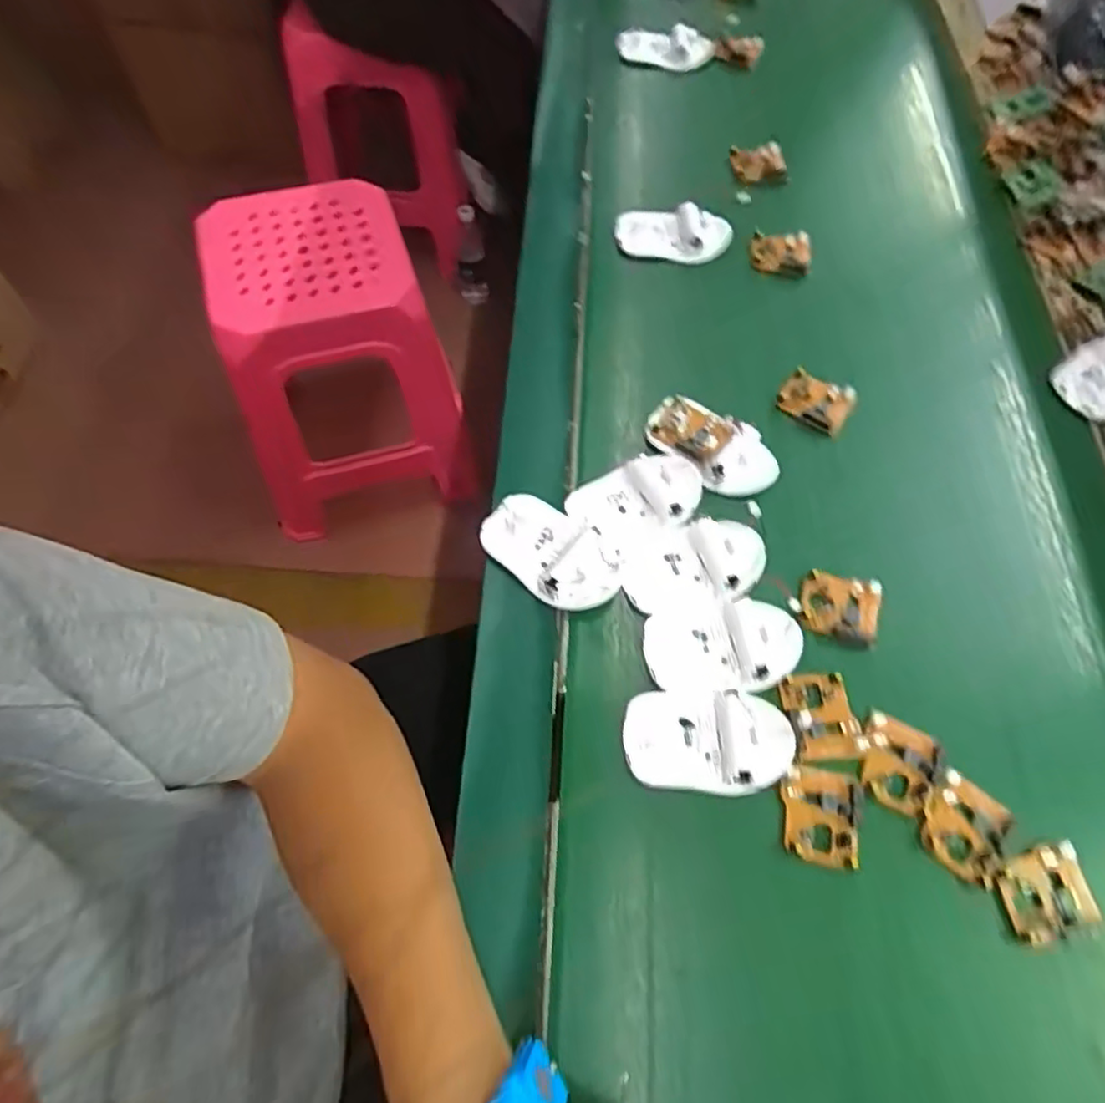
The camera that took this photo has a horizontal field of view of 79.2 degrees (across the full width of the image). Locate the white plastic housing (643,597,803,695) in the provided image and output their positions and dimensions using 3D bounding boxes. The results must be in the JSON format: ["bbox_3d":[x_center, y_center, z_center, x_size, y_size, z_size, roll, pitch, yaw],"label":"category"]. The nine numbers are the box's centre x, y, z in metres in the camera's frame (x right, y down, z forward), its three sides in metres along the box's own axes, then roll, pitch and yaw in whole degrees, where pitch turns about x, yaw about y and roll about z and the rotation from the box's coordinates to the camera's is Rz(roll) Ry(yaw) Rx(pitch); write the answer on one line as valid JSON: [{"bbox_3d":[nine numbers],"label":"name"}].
[{"bbox_3d":[0.106,0.058,0.420,0.093,0.016,0.057,-1,63,-4],"label":"white plastic housing"}]

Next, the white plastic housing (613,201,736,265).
[{"bbox_3d":[0.107,-0.286,0.594,0.098,0.027,0.048,6,63,0],"label":"white plastic housing"}]

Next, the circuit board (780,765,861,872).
[{"bbox_3d":[0.153,0.151,0.381,0.043,0.007,0.050,8,60,4],"label":"circuit board"}]

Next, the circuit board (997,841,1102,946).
[{"bbox_3d":[0.272,0.187,0.367,0.052,0.006,0.041,-12,64,-9],"label":"circuit board"}]

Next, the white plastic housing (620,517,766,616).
[{"bbox_3d":[0.091,0.005,0.444,0.091,0.015,0.063,-9,64,-8],"label":"white plastic housing"}]

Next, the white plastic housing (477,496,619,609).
[{"bbox_3d":[0.001,0.001,0.442,0.094,0.024,0.057,37,67,14],"label":"white plastic housing"}]

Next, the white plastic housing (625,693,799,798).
[{"bbox_3d":[0.091,0.112,0.396,0.094,0.019,0.057,-1,63,-4],"label":"white plastic housing"}]

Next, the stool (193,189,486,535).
[{"bbox_3d":[-0.345,-0.307,1.130,0.320,0.448,0.313,-10,64,-8],"label":"stool"}]

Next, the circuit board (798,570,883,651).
[{"bbox_3d":[0.190,0.036,0.438,0.049,0.008,0.048,16,63,5],"label":"circuit board"}]

